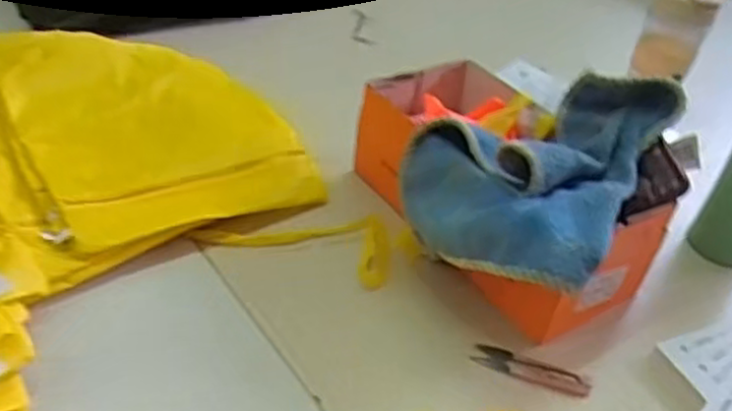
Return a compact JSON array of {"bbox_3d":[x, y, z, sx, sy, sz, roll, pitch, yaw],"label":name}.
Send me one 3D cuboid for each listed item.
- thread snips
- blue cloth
[{"bbox_3d":[0.140,0.140,0.626,0.098,0.004,0.029,16,39,8],"label":"thread snips"},{"bbox_3d":[0.157,-0.038,0.669,0.199,0.118,0.222,33,44,27],"label":"blue cloth"}]

